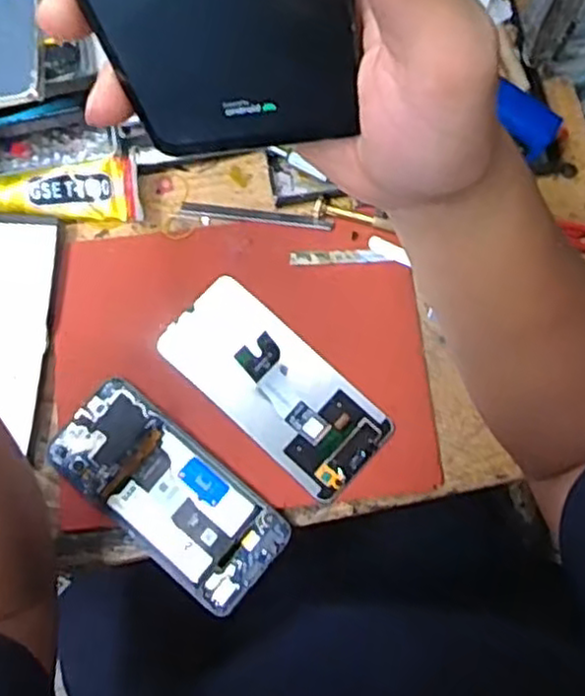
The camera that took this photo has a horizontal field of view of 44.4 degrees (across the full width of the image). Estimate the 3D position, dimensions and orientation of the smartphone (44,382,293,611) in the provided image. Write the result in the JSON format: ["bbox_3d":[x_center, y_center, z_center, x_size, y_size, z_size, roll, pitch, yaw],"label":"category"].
[{"bbox_3d":[-0.083,0.095,0.475,0.162,0.010,0.073,38,81,9],"label":"smartphone"}]

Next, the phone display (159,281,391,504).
[{"bbox_3d":[-0.012,0.023,0.477,0.159,0.032,0.072,41,82,9],"label":"phone display"}]

